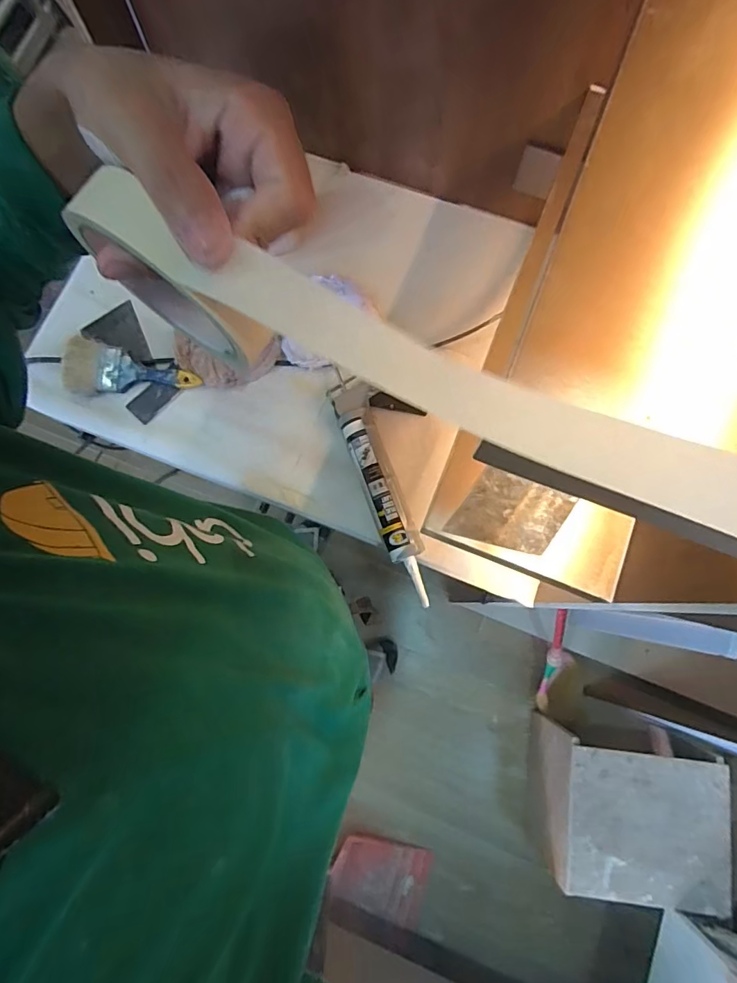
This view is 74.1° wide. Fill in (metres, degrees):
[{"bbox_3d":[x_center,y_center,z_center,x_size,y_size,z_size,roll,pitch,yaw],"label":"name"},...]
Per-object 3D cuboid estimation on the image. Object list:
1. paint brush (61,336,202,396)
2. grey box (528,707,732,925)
[{"bbox_3d":[-0.374,-0.176,0.761,0.201,0.016,0.079,16,102,-9],"label":"paint brush"},{"bbox_3d":[0.644,0.792,1.267,0.379,0.338,0.345,7,77,2],"label":"grey box"}]

